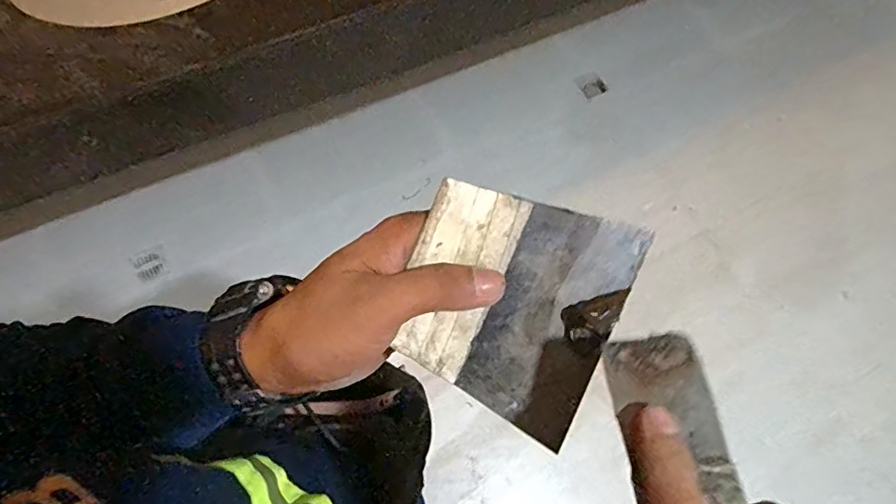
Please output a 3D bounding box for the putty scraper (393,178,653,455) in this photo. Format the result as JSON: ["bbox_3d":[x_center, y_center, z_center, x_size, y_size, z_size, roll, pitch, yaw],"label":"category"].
[{"bbox_3d":[0.029,0.025,0.246,0.096,0.005,0.102,21,92,2],"label":"putty scraper"}]

